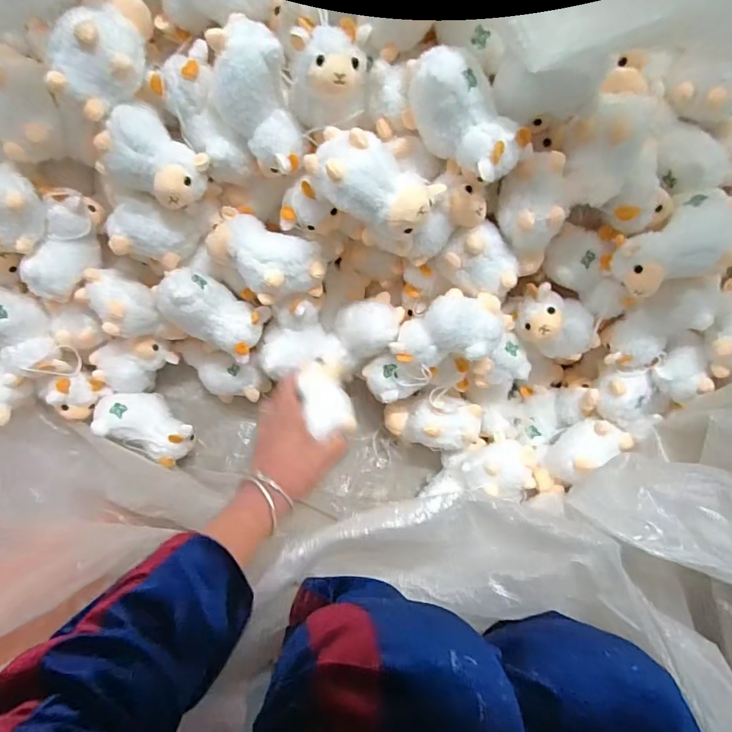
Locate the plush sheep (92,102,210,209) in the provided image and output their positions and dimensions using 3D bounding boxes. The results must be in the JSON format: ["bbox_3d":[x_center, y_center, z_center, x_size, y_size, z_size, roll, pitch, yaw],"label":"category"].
[{"bbox_3d":[-0.204,-0.199,0.451,0.090,0.049,0.077,31,89,3],"label":"plush sheep"}]

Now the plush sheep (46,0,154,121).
[{"bbox_3d":[-0.232,-0.284,0.416,0.060,0.060,0.118,25,89,3],"label":"plush sheep"}]

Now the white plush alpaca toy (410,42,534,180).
[{"bbox_3d":[0.089,-0.215,0.407,0.068,0.077,0.113,-41,87,0],"label":"white plush alpaca toy"}]

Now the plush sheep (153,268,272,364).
[{"bbox_3d":[-0.176,-0.059,0.532,0.113,0.070,0.071,26,89,3],"label":"plush sheep"}]

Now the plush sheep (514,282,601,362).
[{"bbox_3d":[0.217,-0.044,0.522,0.103,0.059,0.065,24,89,3],"label":"plush sheep"}]

